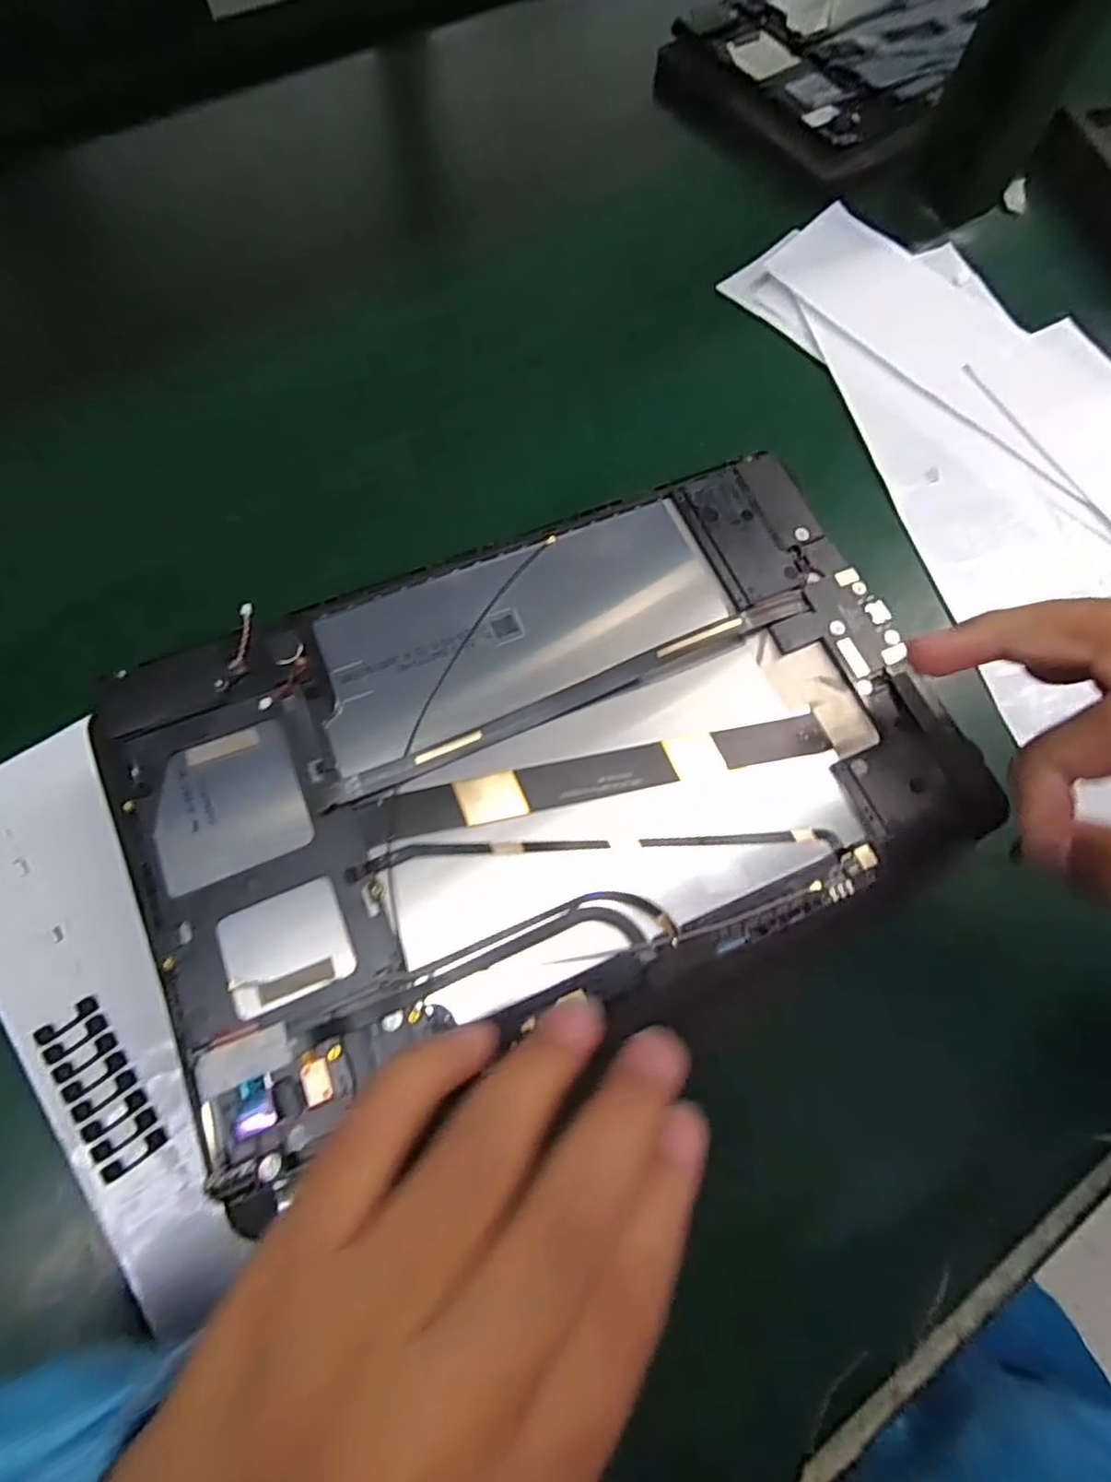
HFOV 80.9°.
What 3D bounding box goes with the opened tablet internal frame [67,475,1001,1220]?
[{"bbox_3d":[-0.002,0.004,0.197,0.237,0.011,0.150,-24,72,-11],"label":"opened tablet internal frame"}]

